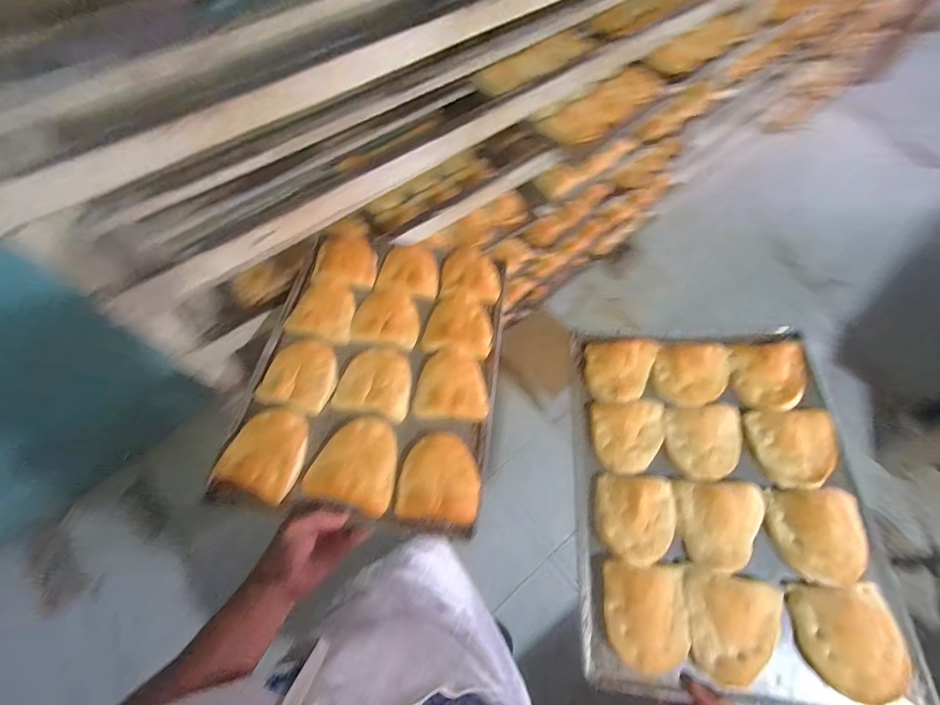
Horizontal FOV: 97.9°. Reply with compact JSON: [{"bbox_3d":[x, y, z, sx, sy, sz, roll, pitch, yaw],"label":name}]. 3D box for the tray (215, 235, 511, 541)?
[{"bbox_3d":[-0.128,0.012,0.575,0.324,0.055,0.412,6,64,5],"label":"tray"}]

